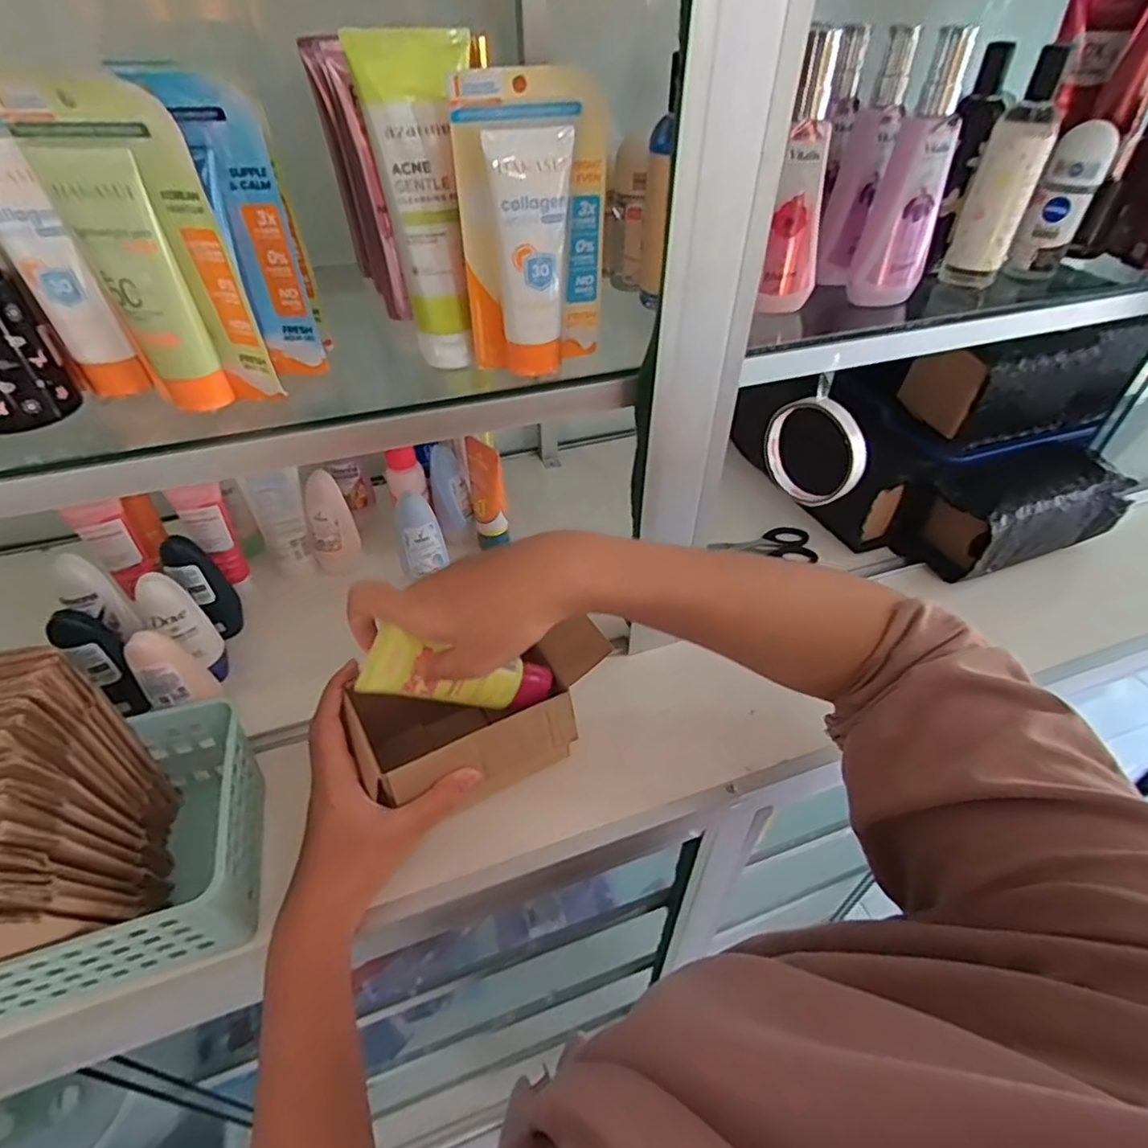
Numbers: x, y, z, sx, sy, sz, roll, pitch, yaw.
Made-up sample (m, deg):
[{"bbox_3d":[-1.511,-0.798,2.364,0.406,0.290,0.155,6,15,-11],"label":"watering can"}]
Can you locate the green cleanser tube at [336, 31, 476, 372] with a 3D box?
[{"bbox_3d":[-0.082,-0.200,0.344,0.050,0.155,0.037,2,45,1],"label":"green cleanser tube"}]

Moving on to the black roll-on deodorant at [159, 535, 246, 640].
[{"bbox_3d":[-0.313,0.013,0.522,0.025,0.102,0.033,11,46,10],"label":"black roll-on deodorant"}]

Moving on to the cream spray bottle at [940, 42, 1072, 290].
[{"bbox_3d":[0.320,-0.292,0.455,0.047,0.142,0.031,23,49,20],"label":"cream spray bottle"}]

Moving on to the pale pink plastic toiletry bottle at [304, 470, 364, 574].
[{"bbox_3d":[-0.231,-0.045,0.584,0.043,0.094,0.038,-23,49,-22],"label":"pale pink plastic toiletry bottle"}]

